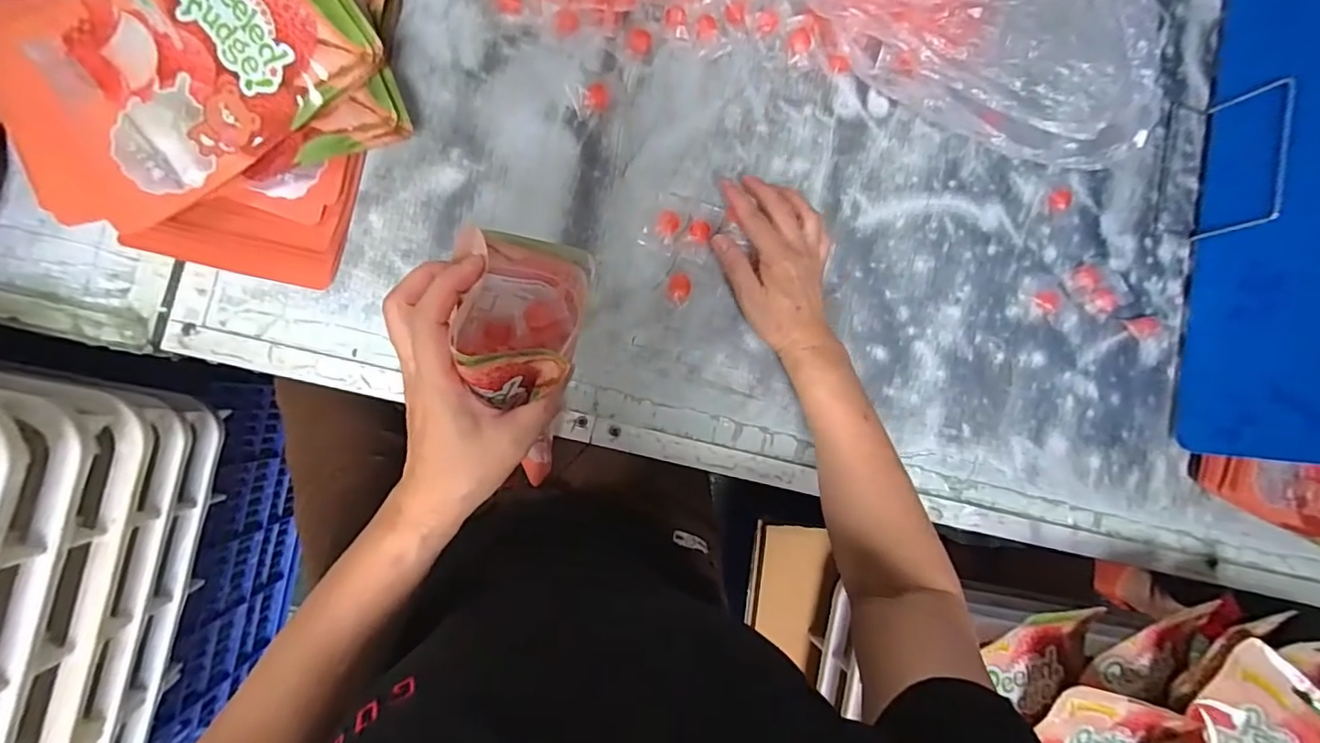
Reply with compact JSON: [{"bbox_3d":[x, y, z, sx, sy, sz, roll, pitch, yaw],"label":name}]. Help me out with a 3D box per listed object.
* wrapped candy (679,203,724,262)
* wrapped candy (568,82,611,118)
[{"bbox_3d":[0.039,-0.130,0.530,0.029,0.017,0.053,24,84,-7],"label":"wrapped candy"},{"bbox_3d":[-0.065,-0.249,0.525,0.037,0.013,0.026,-5,89,-9],"label":"wrapped candy"}]

